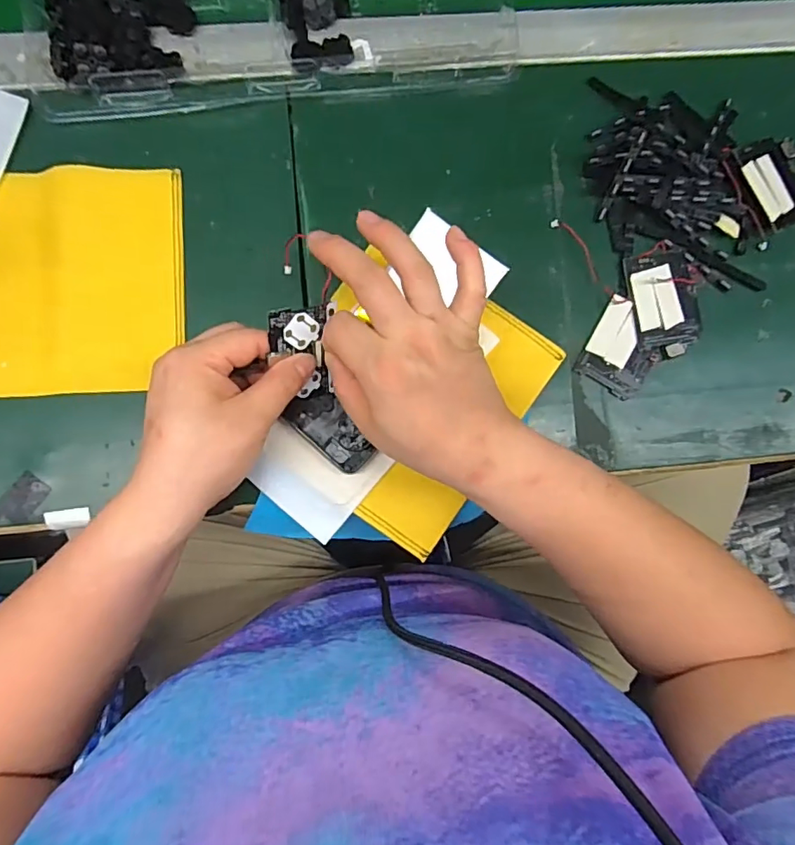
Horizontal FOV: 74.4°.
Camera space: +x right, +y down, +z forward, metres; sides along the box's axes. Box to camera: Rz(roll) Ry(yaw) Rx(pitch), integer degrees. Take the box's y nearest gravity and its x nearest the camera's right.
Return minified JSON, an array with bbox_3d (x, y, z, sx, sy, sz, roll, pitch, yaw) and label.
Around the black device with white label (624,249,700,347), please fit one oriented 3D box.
[{"bbox_3d":[0.187,-0.086,0.365,0.047,0.006,0.063,-11,86,-3],"label":"black device with white label"}]

